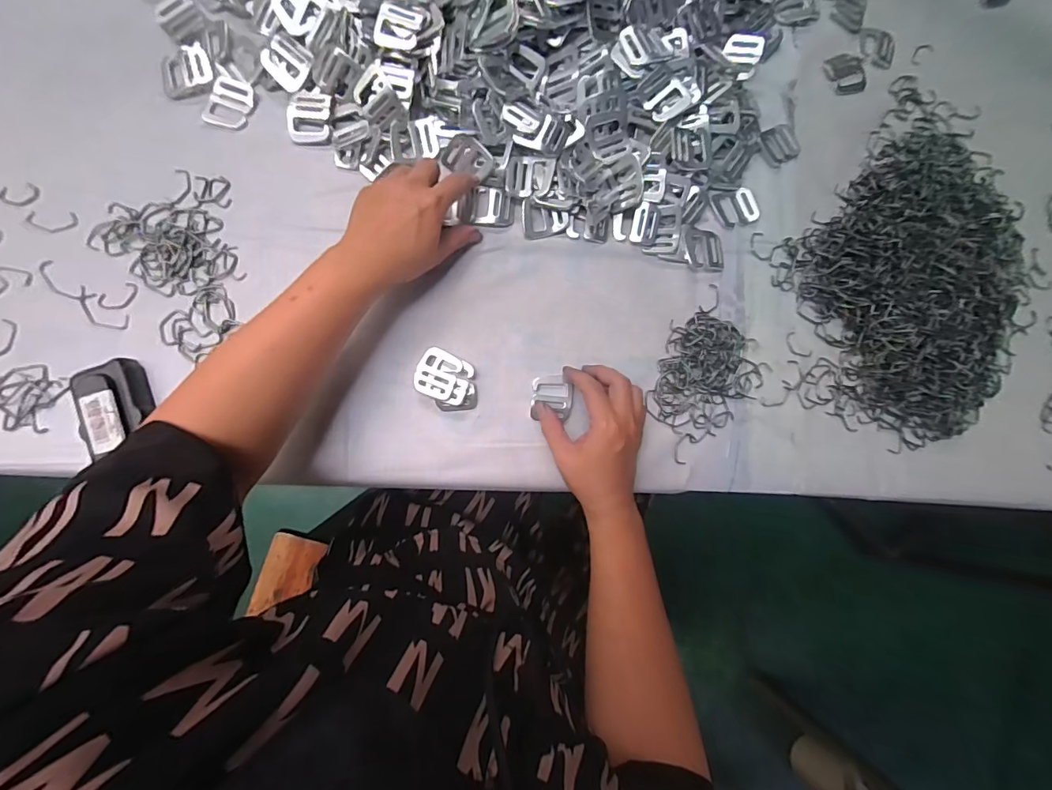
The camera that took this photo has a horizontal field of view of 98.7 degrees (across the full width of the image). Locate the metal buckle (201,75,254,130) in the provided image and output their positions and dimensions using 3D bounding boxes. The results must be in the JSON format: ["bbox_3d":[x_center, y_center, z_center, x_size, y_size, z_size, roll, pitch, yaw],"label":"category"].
[{"bbox_3d":[-0.281,-0.276,0.427,0.038,0.004,0.046,18,82,-3],"label":"metal buckle"}]

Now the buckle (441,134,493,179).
[{"bbox_3d":[-0.055,-0.227,0.435,0.044,0.007,0.035,38,118,-14],"label":"buckle"}]

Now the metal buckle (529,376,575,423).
[{"bbox_3d":[0.025,0.002,0.428,0.039,0.011,0.043,6,83,-5],"label":"metal buckle"}]

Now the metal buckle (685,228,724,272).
[{"bbox_3d":[0.179,-0.148,0.454,0.042,0.009,0.046,2,83,-5],"label":"metal buckle"}]

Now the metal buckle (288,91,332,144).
[{"bbox_3d":[-0.206,-0.263,0.430,0.038,0.010,0.045,4,83,-5],"label":"metal buckle"}]

